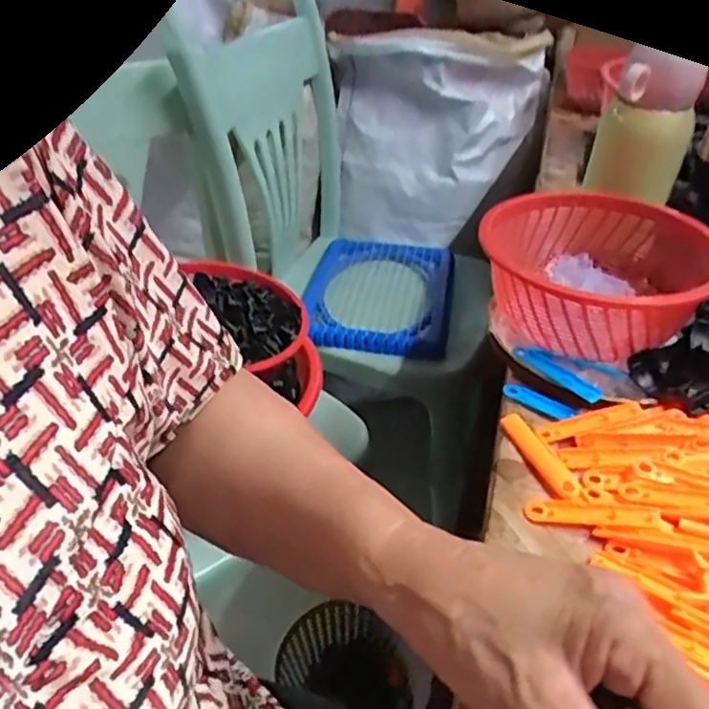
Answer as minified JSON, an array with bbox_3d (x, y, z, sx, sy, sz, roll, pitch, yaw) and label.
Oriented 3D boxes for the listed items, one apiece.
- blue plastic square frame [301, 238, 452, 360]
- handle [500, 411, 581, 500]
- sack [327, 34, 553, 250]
[{"bbox_3d":[0.042,-0.098,1.103,0.244,0.063,0.304,8,34,6],"label":"blue plastic square frame"},{"bbox_3d":[0.123,0.066,0.425,0.017,0.005,0.080,-9,36,-18],"label":"handle"},{"bbox_3d":[0.169,-0.407,1.200,0.391,0.352,0.225,-3,35,-10],"label":"sack"}]

